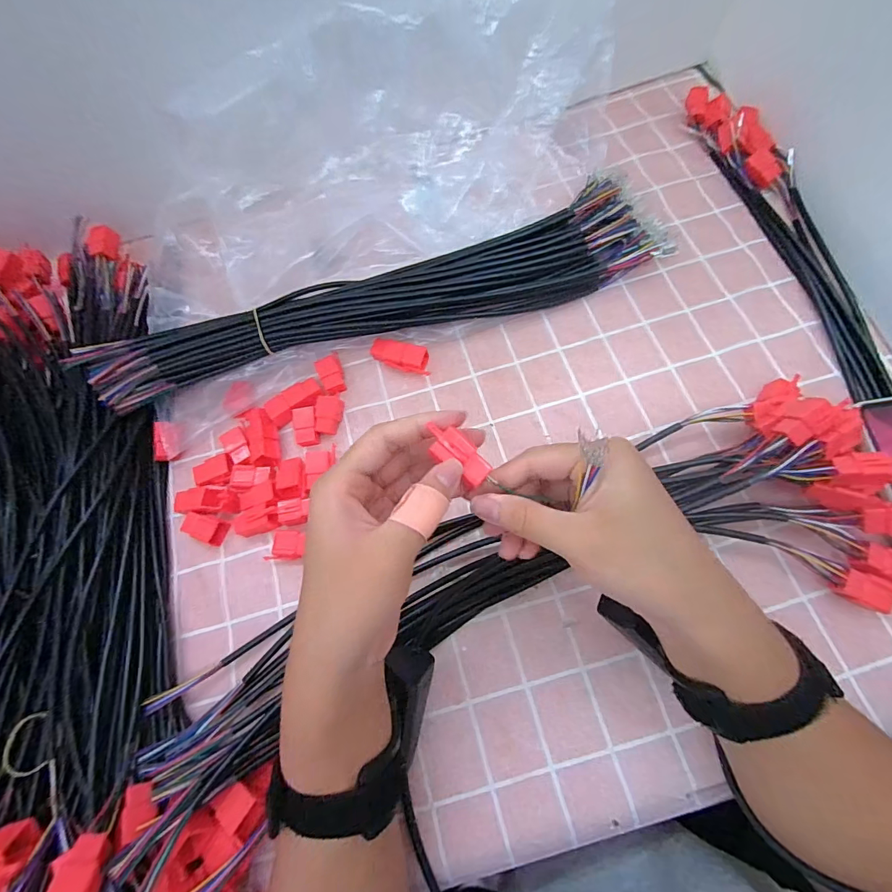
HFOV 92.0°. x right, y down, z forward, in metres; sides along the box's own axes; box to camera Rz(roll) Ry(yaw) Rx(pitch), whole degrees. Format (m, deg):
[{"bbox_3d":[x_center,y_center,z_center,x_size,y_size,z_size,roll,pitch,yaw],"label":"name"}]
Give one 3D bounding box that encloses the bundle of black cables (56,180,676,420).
[{"bbox_3d":[-0.062,-0.133,0.381,0.502,0.036,0.088,-17,69,-1],"label":"bundle of black cables"}]

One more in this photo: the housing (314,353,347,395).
[{"bbox_3d":[-0.101,-0.064,0.378,0.021,0.008,0.038,-22,68,-3],"label":"housing"}]

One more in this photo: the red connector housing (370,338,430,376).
[{"bbox_3d":[-0.041,-0.079,0.379,0.054,0.015,0.024,16,71,12],"label":"red connector housing"}]

